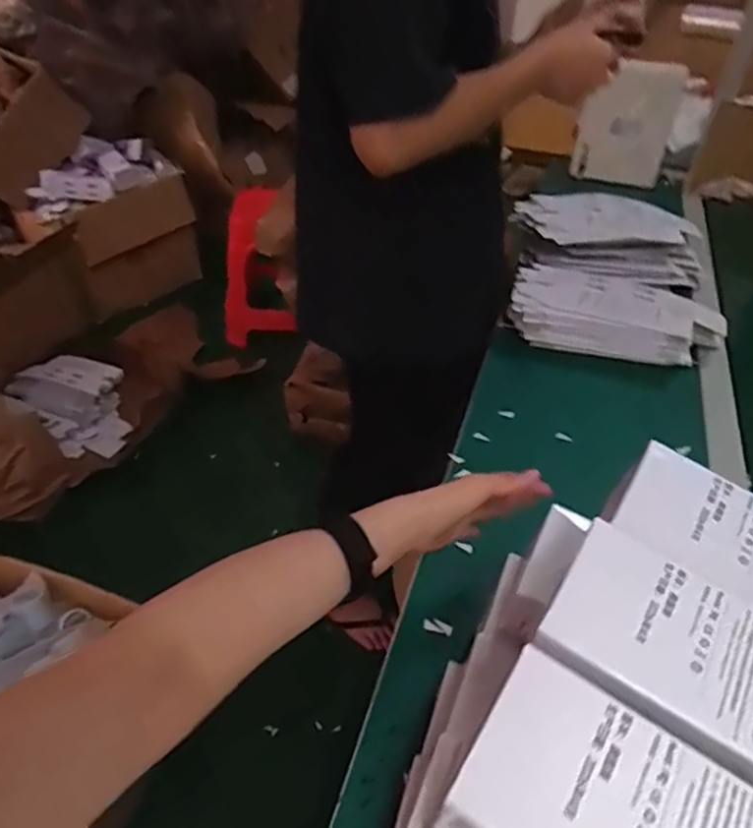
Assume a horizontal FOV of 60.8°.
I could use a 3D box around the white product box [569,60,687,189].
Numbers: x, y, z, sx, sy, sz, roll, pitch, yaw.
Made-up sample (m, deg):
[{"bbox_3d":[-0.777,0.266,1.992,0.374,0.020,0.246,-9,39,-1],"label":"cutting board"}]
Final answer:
[{"bbox_3d":[0.546,-0.634,1.402,0.201,0.240,0.038,6,26,-4],"label":"white product box"}]

